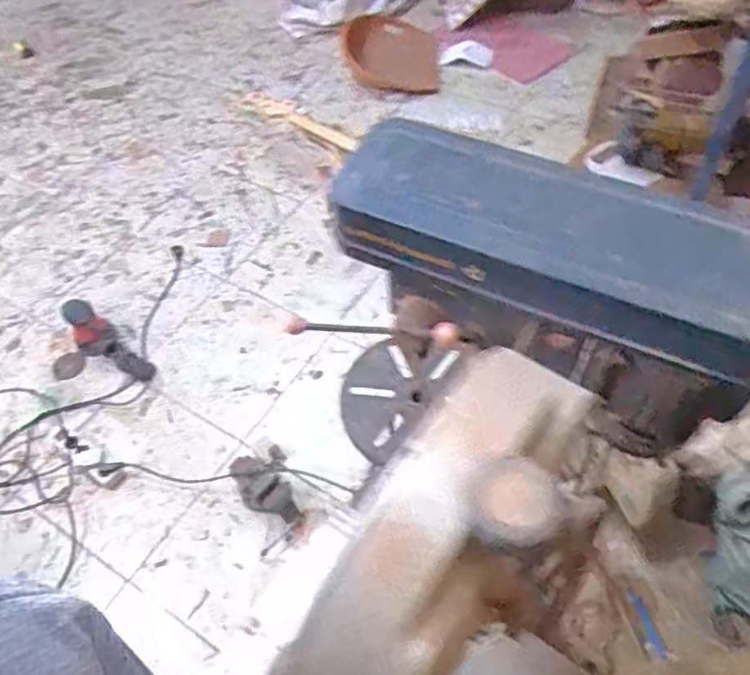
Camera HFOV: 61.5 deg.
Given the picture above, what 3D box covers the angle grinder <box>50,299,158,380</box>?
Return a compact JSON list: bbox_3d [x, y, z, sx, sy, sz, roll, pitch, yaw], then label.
[{"bbox_3d":[-0.794,0.044,1.747,0.370,0.073,0.190,36,63,25],"label":"angle grinder"}]

